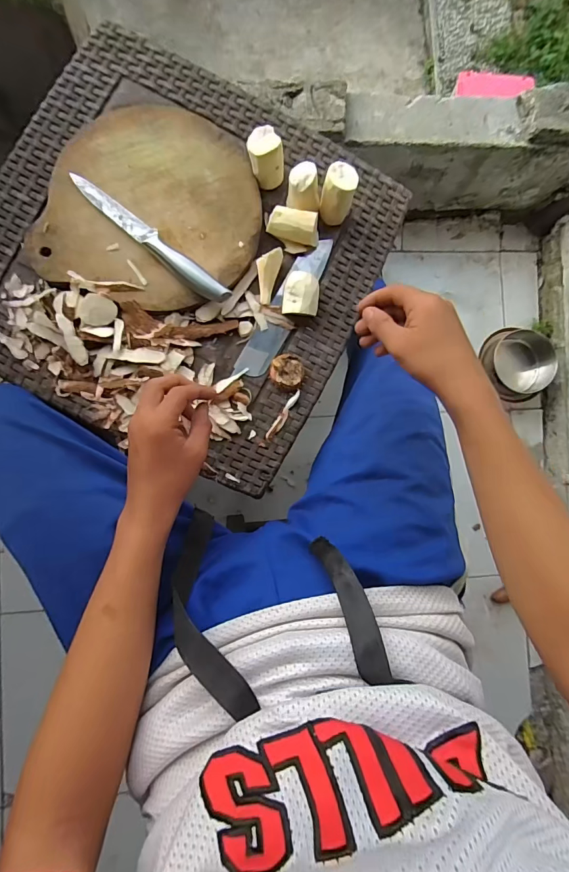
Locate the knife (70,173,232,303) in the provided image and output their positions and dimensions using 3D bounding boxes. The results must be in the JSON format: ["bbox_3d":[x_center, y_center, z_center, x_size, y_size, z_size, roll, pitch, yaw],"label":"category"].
[{"bbox_3d":[-0.150,-0.220,0.445,0.211,0.022,0.023,39,85,-4],"label":"knife"}]

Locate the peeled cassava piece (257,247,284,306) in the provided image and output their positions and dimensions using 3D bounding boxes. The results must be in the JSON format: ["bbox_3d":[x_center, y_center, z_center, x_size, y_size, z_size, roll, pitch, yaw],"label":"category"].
[{"bbox_3d":[-0.021,-0.191,0.471,0.027,0.010,0.065,11,100,-6],"label":"peeled cassava piece"}]

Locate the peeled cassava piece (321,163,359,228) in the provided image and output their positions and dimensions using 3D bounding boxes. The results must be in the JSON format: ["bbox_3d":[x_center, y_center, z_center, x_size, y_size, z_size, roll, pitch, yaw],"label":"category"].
[{"bbox_3d":[0.061,-0.282,0.468,0.038,0.054,0.046,22,86,-5],"label":"peeled cassava piece"}]

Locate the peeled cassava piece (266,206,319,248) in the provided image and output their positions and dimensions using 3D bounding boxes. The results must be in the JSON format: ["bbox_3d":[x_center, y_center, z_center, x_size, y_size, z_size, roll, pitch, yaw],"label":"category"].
[{"bbox_3d":[0.012,-0.248,0.470,0.061,0.032,0.029,14,87,-6],"label":"peeled cassava piece"}]

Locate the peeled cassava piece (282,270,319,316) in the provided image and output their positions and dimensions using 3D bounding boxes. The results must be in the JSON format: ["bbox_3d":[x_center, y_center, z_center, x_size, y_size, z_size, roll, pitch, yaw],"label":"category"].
[{"bbox_3d":[0.020,-0.169,0.474,0.042,0.027,0.048,5,88,-6],"label":"peeled cassava piece"}]

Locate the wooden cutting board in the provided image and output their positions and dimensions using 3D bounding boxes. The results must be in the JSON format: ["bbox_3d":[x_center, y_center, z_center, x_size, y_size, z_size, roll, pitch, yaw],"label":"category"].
[{"bbox_3d":[-0.148,-0.264,0.459,0.233,0.016,0.228,19,87,-5],"label":"wooden cutting board"}]

